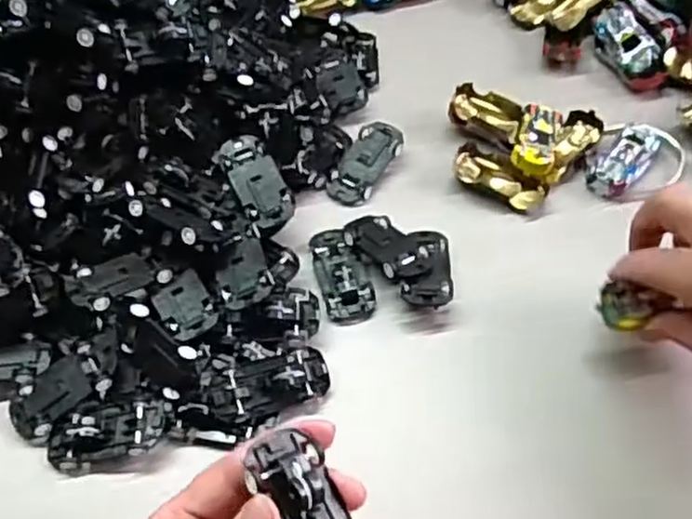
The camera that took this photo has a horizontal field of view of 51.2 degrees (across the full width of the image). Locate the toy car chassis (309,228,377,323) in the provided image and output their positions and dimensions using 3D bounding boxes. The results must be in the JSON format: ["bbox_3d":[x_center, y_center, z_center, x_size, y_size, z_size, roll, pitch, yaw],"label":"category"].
[{"bbox_3d":[-0.002,0.007,0.439,0.030,0.014,0.066,-13,55,-6],"label":"toy car chassis"}]

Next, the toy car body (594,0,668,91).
[{"bbox_3d":[0.210,-0.157,0.533,0.033,0.022,0.075,-16,55,-8],"label":"toy car body"}]

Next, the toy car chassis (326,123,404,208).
[{"bbox_3d":[0.013,-0.065,0.488,0.029,0.009,0.066,28,73,21],"label":"toy car chassis"}]

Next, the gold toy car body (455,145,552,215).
[{"bbox_3d":[0.102,-0.054,0.475,0.063,0.016,0.028,28,60,21],"label":"gold toy car body"}]

